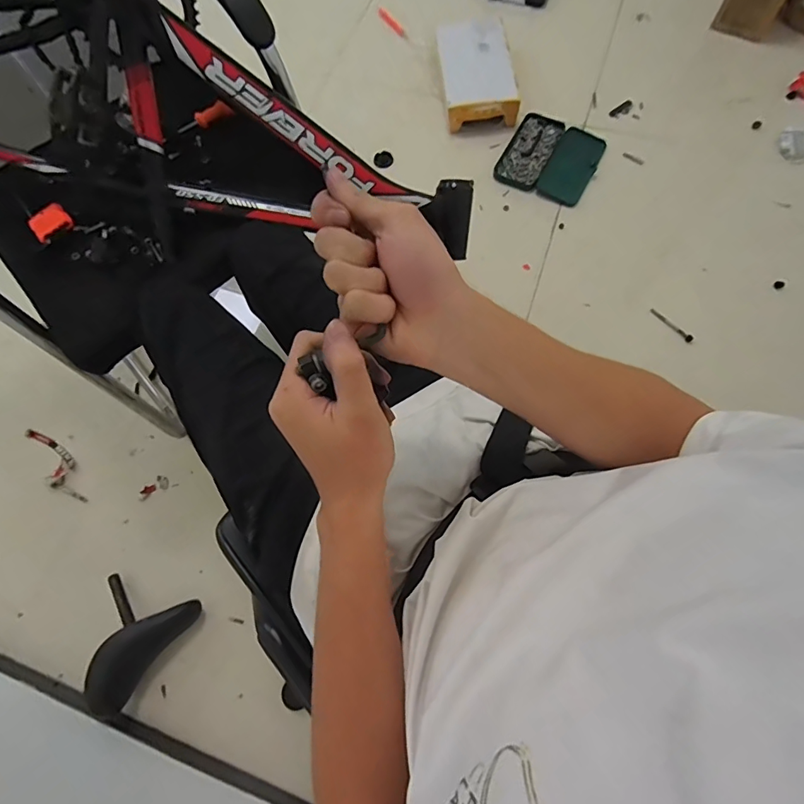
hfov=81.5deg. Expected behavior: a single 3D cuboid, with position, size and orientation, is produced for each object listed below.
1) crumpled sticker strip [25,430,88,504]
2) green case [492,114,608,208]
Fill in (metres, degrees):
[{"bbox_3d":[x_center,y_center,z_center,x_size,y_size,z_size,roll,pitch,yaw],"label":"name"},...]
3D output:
[{"bbox_3d":[-0.788,0.141,1.068,0.063,0.022,0.233,-36,72,-10],"label":"crumpled sticker strip"},{"bbox_3d":[0.408,-0.669,1.288,0.248,0.031,0.259,26,73,11],"label":"green case"}]

